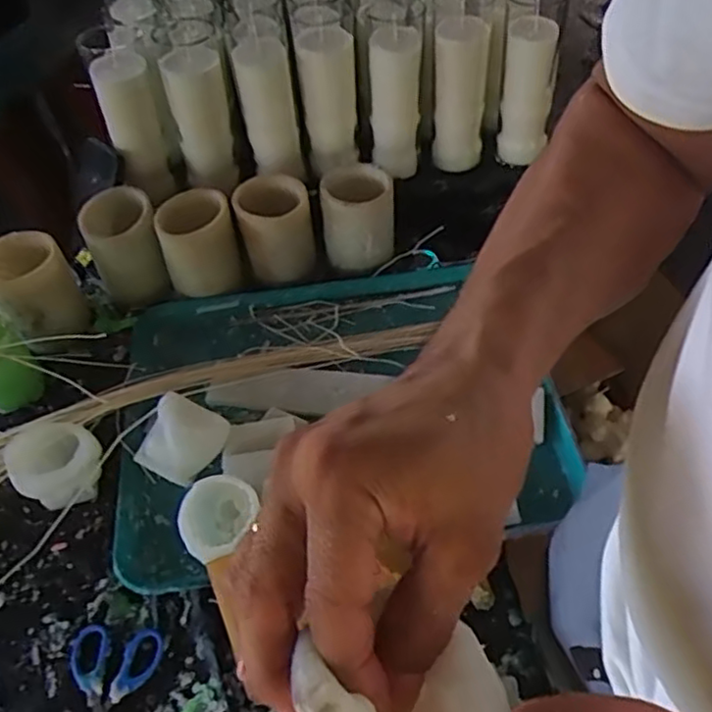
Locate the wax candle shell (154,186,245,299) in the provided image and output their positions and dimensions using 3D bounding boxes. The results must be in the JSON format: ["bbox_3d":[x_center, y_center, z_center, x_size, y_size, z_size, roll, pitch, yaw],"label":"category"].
[{"bbox_3d":[-0.189,-0.131,0.797,0.088,0.120,0.078,-14,52,-8],"label":"wax candle shell"}]

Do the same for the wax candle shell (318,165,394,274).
[{"bbox_3d":[0.001,-0.173,0.818,0.085,0.107,0.086,-6,52,-1],"label":"wax candle shell"}]

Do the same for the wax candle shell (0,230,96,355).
[{"bbox_3d":[-0.370,-0.073,0.754,0.093,0.111,0.098,-31,56,-20],"label":"wax candle shell"}]

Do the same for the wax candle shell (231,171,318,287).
[{"bbox_3d":[-0.098,-0.153,0.805,0.086,0.108,0.084,-14,52,-8],"label":"wax candle shell"}]

